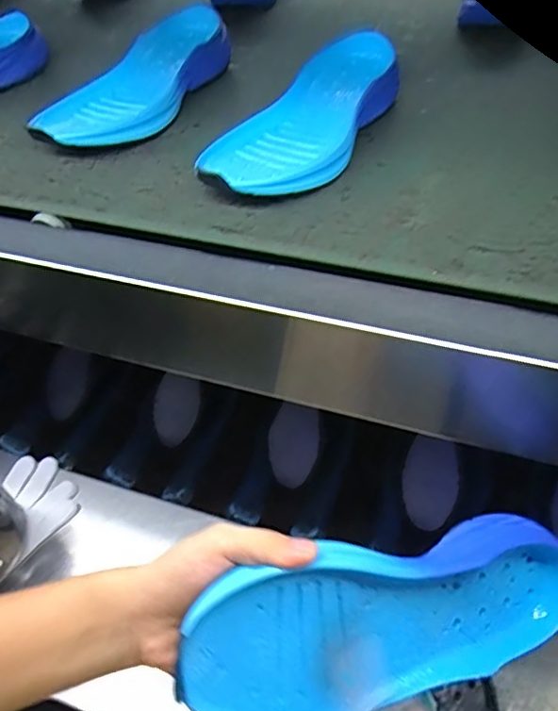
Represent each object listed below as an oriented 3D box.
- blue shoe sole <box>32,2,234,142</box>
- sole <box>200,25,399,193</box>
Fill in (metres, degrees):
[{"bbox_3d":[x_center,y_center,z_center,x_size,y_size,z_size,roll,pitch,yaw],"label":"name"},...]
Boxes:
[{"bbox_3d":[-0.126,-0.276,0.539,0.087,0.040,0.281,16,53,17],"label":"blue shoe sole"},{"bbox_3d":[0.029,-0.206,0.468,0.093,0.040,0.255,20,54,20],"label":"sole"}]

